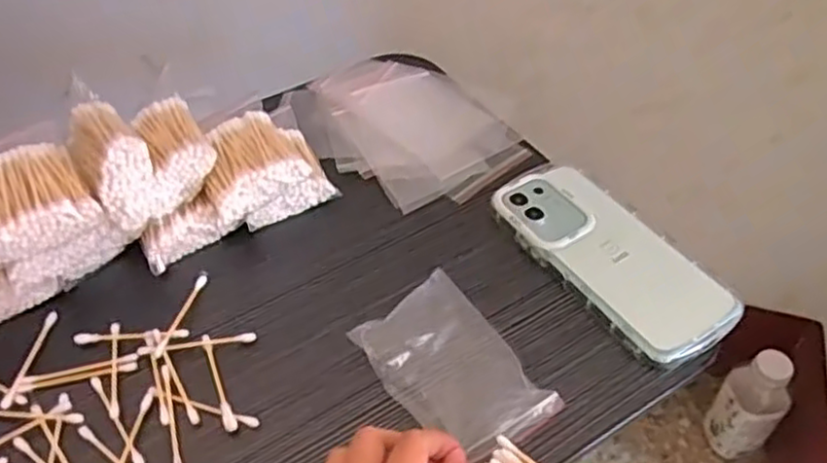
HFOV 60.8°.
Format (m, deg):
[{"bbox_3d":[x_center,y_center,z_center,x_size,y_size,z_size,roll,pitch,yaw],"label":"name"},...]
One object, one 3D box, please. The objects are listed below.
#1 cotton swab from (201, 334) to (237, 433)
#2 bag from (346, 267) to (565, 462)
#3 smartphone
[{"bbox_3d":[-0.115,0.088,0.415,0.007,0.004,0.070,-19,49,-15],"label":"cotton swab"},{"bbox_3d":[0.022,0.078,0.408,0.072,0.006,0.113,-31,54,-18],"label":"bag"},{"bbox_3d":[0.127,0.012,0.464,0.076,0.006,0.168,-28,52,-22],"label":"smartphone"}]

